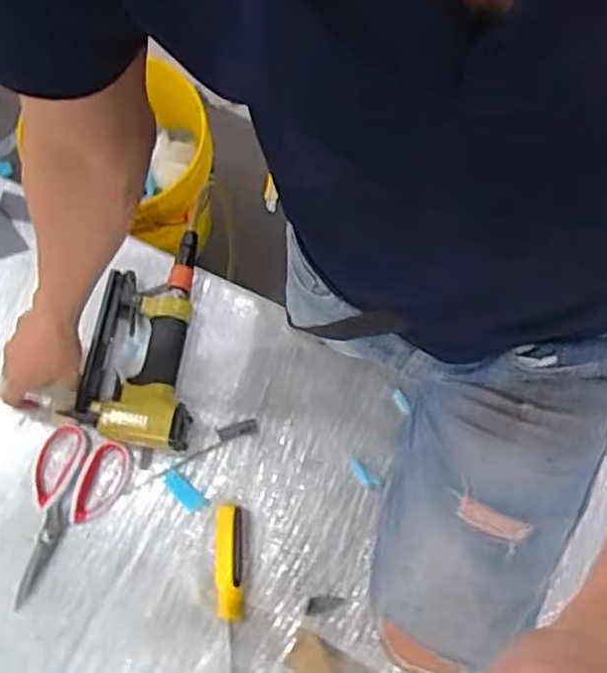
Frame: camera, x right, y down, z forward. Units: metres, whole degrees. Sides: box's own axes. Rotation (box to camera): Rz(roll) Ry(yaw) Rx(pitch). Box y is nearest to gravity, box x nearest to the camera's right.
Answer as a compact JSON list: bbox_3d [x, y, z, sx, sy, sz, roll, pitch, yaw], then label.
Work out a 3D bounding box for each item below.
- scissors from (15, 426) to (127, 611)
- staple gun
[{"bbox_3d":[-0.265,0.196,0.744,0.102,0.009,0.187,15,72,5],"label":"scissors"},{"bbox_3d":[-0.177,-0.002,0.793,0.124,0.040,0.249,9,72,3],"label":"staple gun"}]

